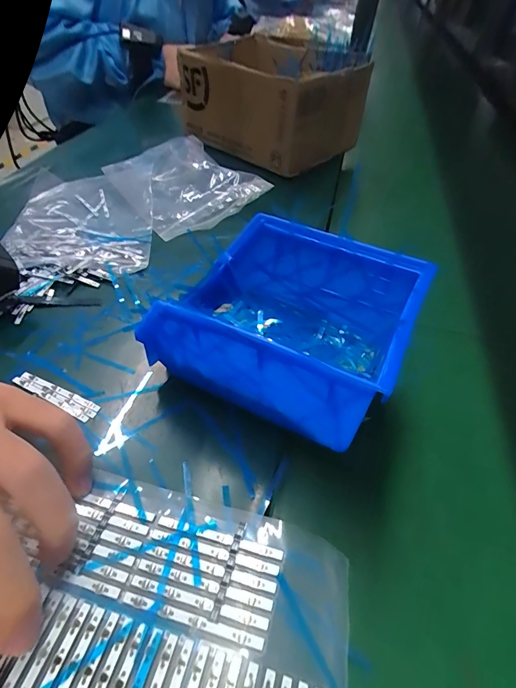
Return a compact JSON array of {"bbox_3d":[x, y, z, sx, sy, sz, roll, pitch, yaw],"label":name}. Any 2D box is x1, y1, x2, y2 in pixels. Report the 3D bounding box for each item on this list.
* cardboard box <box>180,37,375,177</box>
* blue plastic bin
[{"bbox_3d":[0.015,-0.328,0.513,0.220,0.107,0.164,37,53,27],"label":"cardboard box"},{"bbox_3d":[0.016,-0.015,0.230,0.132,0.069,0.106,23,48,16],"label":"blue plastic bin"}]

